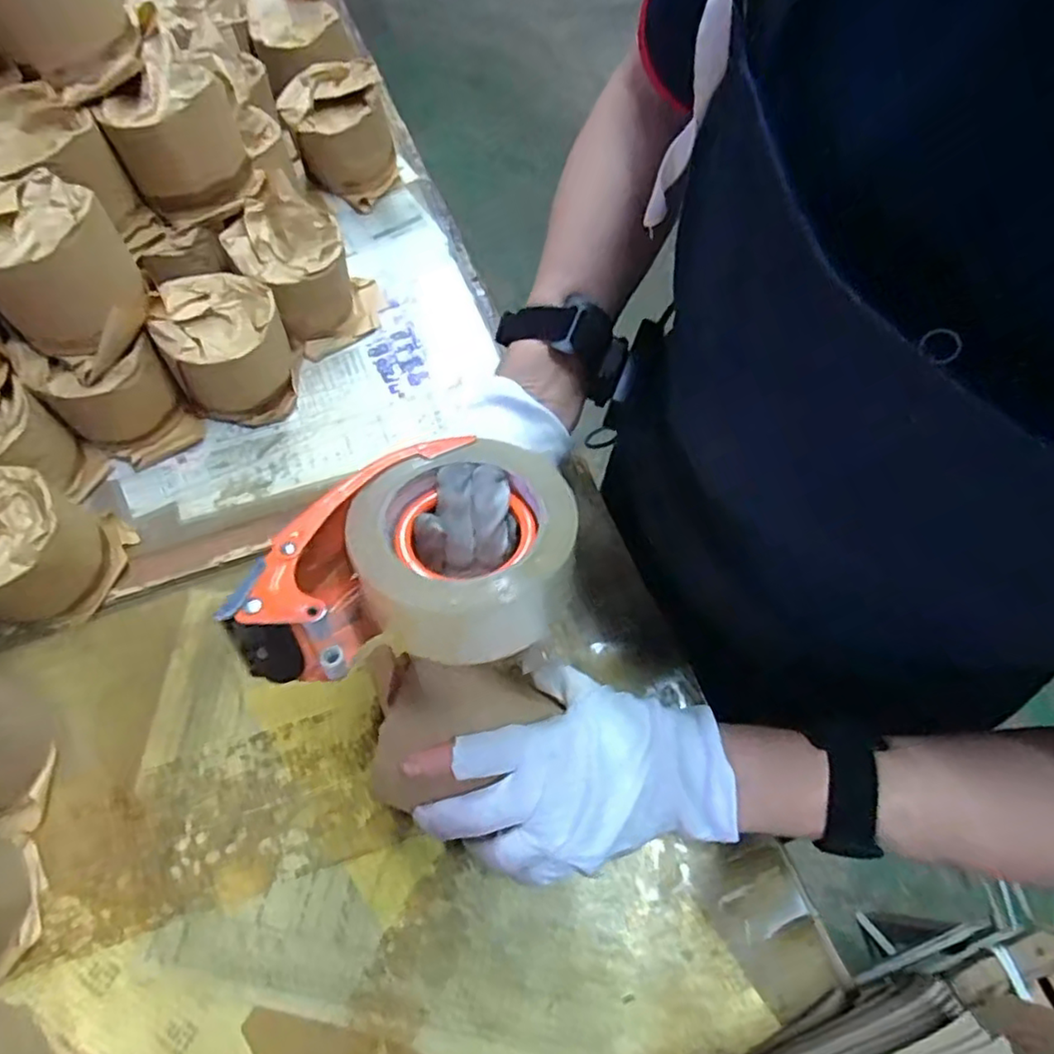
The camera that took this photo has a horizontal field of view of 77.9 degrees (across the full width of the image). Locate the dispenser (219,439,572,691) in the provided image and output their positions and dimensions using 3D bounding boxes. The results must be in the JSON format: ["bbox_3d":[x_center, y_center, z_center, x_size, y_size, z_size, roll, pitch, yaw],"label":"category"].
[{"bbox_3d":[-0.058,0.018,0.341,0.159,0.070,0.118,-3,50,-5],"label":"dispenser"}]

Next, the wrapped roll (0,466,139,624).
[{"bbox_3d":[-0.355,0.016,0.460,0.093,0.085,0.096,1,65,-3],"label":"wrapped roll"}]

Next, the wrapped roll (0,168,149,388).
[{"bbox_3d":[-0.326,-0.179,0.459,0.090,0.087,0.096,33,67,12],"label":"wrapped roll"}]

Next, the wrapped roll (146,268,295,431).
[{"bbox_3d":[-0.244,-0.147,0.539,0.091,0.087,0.098,-19,67,-12],"label":"wrapped roll"}]

